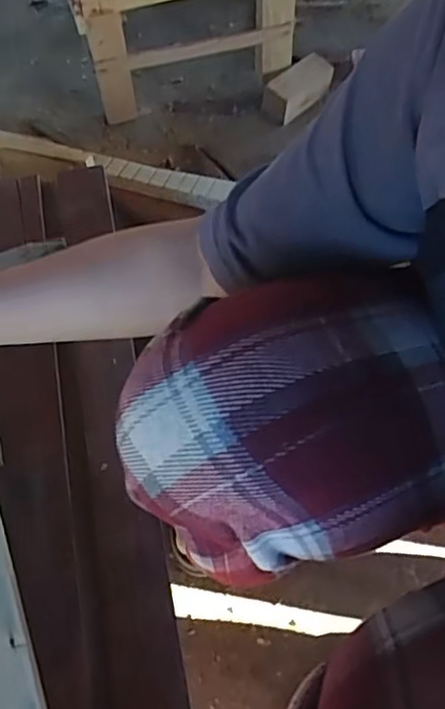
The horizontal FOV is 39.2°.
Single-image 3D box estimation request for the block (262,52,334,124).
[{"bbox_3d":[0.122,-0.431,1.012,0.056,0.053,0.123,38,68,16],"label":"block"}]

